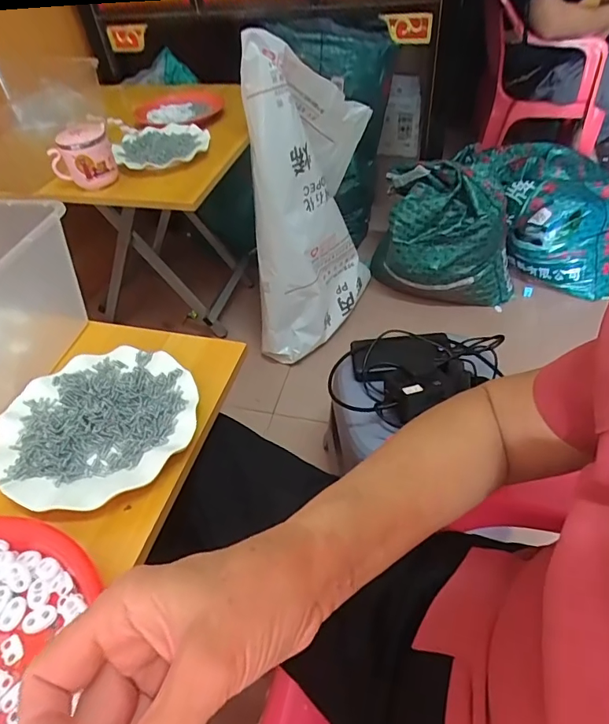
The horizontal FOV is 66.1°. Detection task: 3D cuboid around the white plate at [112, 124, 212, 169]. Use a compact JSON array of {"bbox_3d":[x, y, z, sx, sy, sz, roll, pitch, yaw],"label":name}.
[{"bbox_3d":[-0.267,-0.404,0.890,0.177,0.031,0.180,-3,47,3],"label":"white plate"}]

